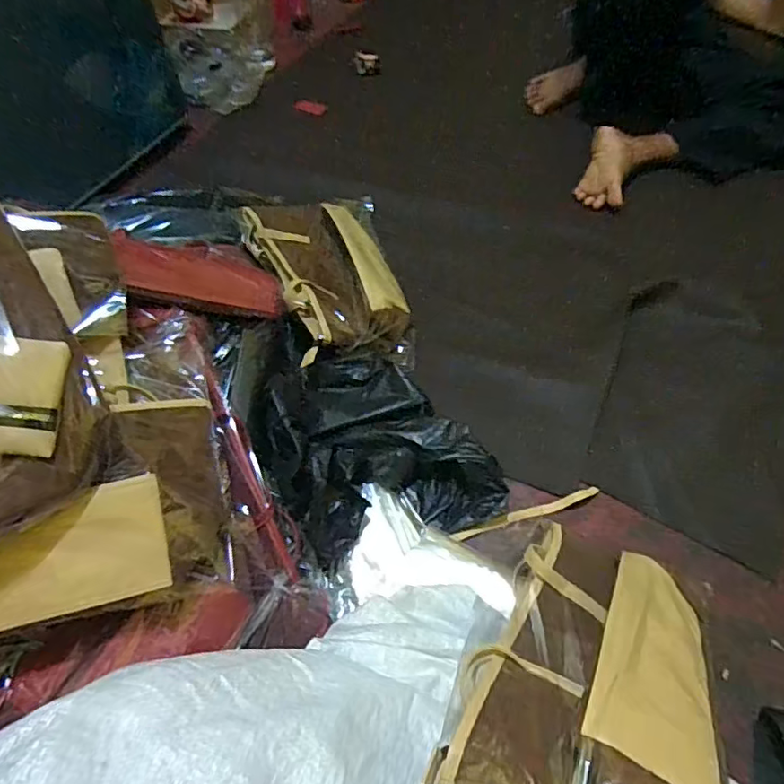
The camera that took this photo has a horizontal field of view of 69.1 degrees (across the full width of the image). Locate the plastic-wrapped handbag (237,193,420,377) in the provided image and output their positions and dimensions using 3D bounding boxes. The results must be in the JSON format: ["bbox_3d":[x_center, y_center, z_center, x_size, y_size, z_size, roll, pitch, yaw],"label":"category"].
[{"bbox_3d":[-0.111,-0.201,0.969,0.239,0.108,0.411,-13,54,-7],"label":"plastic-wrapped handbag"}]

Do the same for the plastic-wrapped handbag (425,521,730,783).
[{"bbox_3d":[0.181,0.245,0.530,0.215,0.071,0.352,6,20,20],"label":"plastic-wrapped handbag"}]

